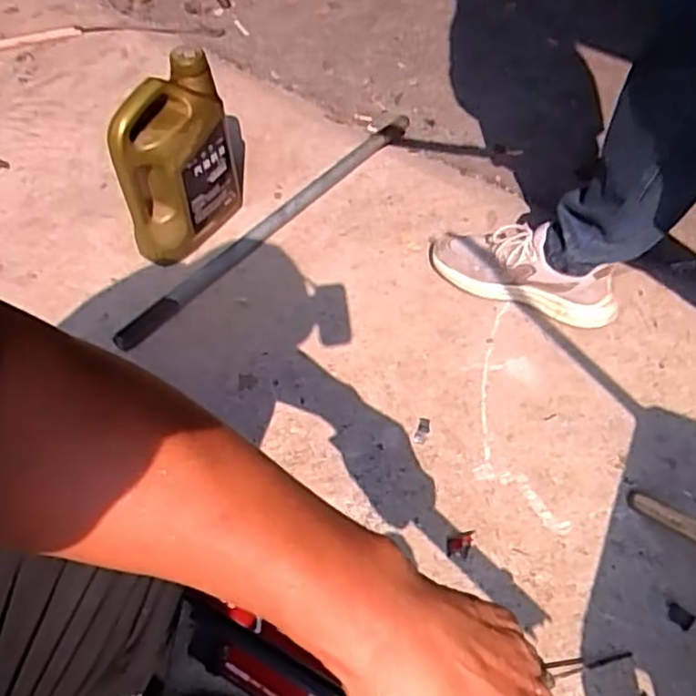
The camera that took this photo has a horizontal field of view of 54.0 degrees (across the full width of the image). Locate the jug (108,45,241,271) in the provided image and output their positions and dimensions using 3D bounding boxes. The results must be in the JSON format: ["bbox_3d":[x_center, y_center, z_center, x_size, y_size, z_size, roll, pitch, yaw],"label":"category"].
[{"bbox_3d":[-0.251,-0.281,1.029,0.083,0.252,0.185,24,55,17],"label":"jug"}]

